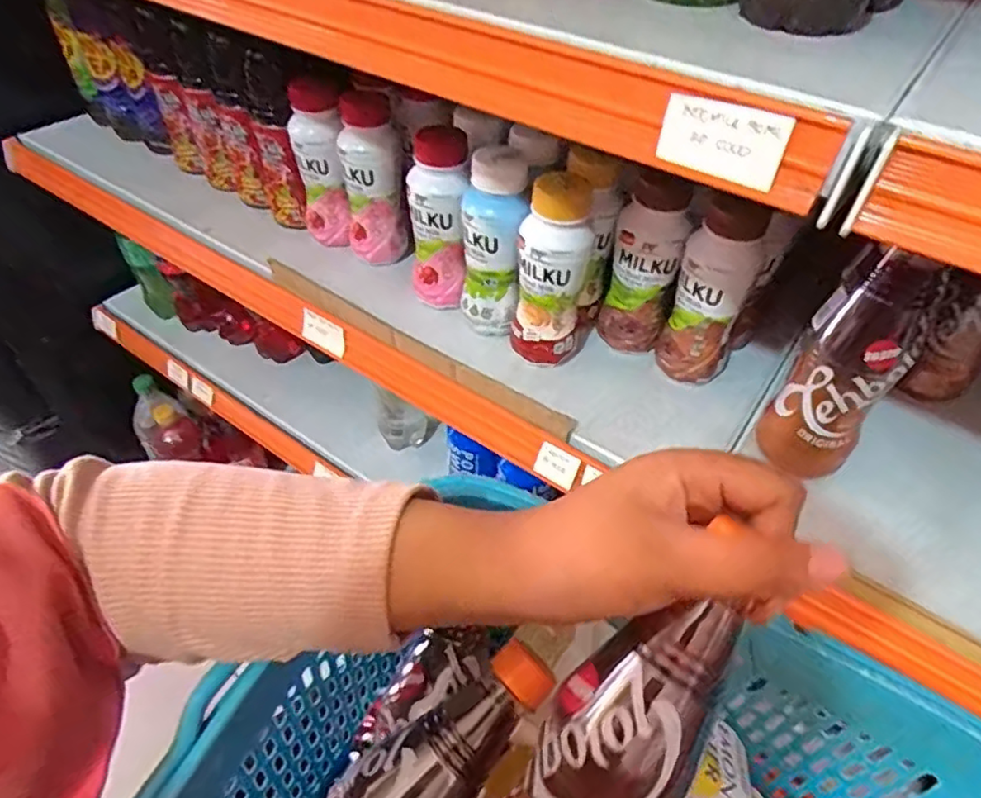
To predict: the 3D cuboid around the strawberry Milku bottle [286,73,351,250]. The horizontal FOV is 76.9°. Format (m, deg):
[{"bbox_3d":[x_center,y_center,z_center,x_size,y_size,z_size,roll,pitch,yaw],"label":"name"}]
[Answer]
[{"bbox_3d":[-0.149,-0.202,0.548,0.043,0.147,0.043,-16,51,-13],"label":"strawberry Milku bottle"}]

